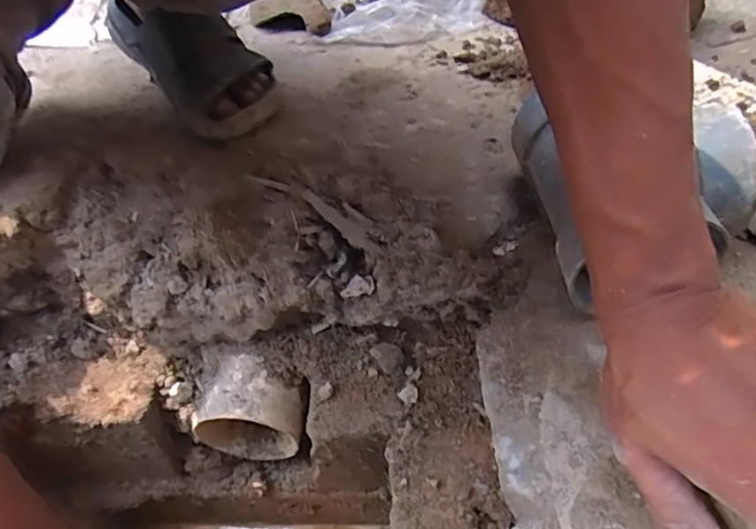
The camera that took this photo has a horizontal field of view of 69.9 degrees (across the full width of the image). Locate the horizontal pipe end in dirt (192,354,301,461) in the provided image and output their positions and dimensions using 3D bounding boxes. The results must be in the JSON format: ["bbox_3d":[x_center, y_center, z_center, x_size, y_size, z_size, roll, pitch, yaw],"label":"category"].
[{"bbox_3d":[-0.139,0.160,0.595,0.114,0.115,0.065,3,49,9],"label":"horizontal pipe end in dirt"}]

